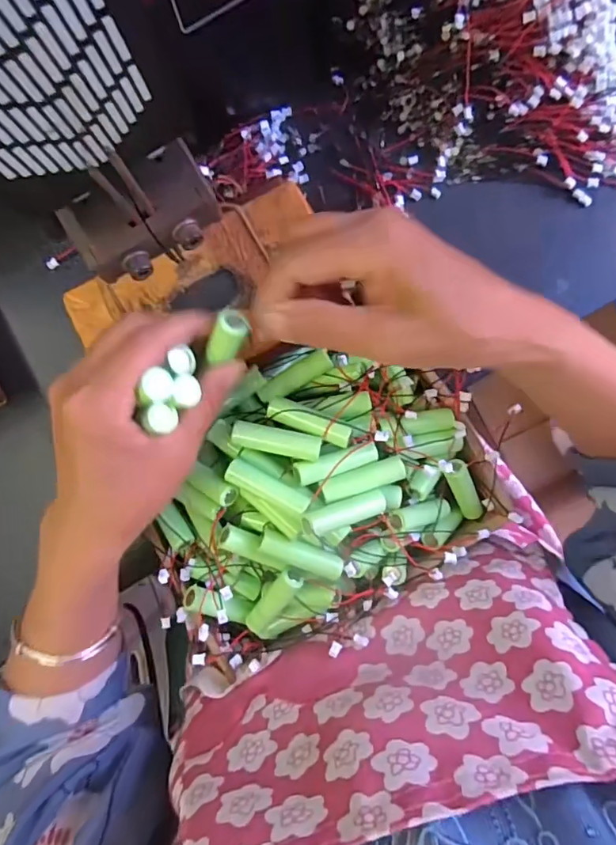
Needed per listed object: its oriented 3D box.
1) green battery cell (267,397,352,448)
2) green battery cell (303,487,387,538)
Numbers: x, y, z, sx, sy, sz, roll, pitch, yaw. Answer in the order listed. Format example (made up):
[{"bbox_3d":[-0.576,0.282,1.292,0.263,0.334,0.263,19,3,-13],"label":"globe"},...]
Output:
[{"bbox_3d":[0.001,0.000,0.285,0.049,0.011,0.013,23,88,15],"label":"green battery cell"},{"bbox_3d":[0.020,0.050,0.277,0.050,0.014,0.014,-14,88,-31],"label":"green battery cell"}]

